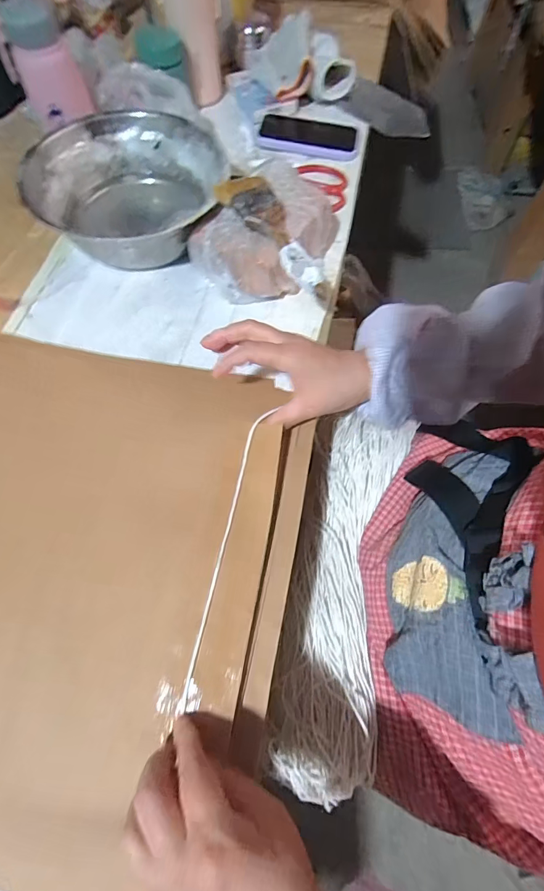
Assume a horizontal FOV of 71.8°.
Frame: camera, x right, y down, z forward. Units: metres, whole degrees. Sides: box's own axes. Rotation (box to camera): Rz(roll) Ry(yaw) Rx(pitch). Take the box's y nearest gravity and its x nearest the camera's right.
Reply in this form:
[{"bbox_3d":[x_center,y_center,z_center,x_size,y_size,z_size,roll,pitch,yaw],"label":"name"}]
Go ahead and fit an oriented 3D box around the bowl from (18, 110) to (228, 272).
[{"bbox_3d":[-0.168,-0.306,0.464,0.224,0.074,0.220,-1,67,-1],"label":"bowl"}]

